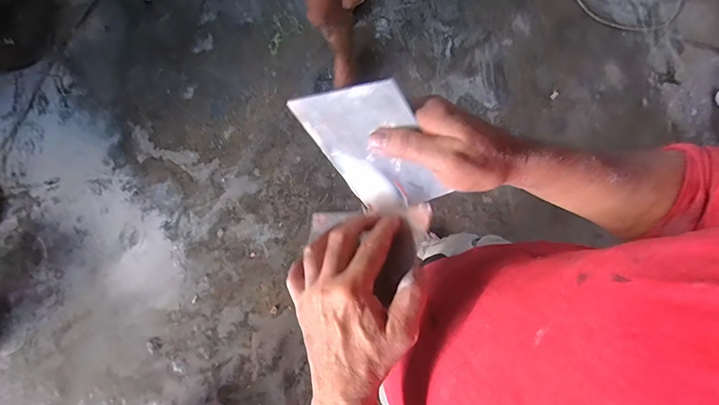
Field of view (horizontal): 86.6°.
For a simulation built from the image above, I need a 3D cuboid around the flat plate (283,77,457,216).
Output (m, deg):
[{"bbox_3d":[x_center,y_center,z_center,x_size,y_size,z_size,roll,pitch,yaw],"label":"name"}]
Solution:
[{"bbox_3d":[0.012,-0.043,0.334,0.100,0.128,0.004,-7,42,37],"label":"flat plate"}]

